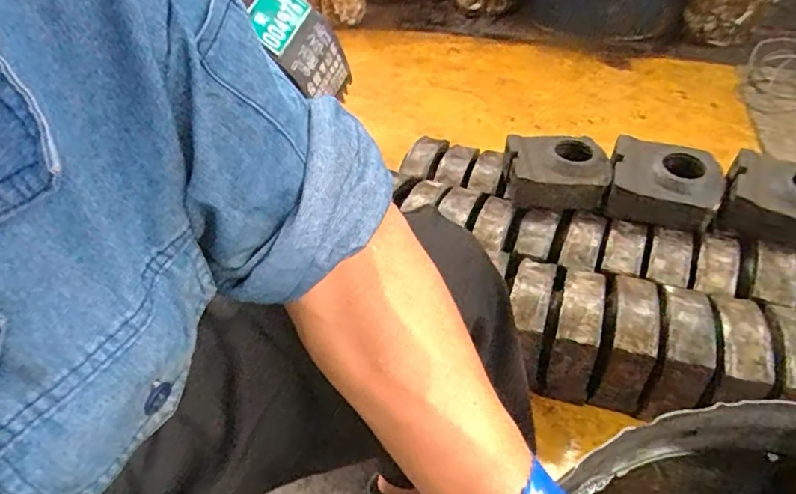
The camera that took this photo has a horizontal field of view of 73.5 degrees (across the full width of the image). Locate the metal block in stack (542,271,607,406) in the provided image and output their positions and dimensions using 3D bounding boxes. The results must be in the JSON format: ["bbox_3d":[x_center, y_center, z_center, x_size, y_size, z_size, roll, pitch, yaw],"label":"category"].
[{"bbox_3d":[0.295,0.143,0.889,0.065,0.170,0.147,11,44,16],"label":"metal block in stack"}]

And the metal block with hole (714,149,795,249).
[{"bbox_3d":[0.676,-0.076,0.928,0.193,0.093,0.122,20,47,24],"label":"metal block with hole"}]

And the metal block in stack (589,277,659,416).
[{"bbox_3d":[0.366,0.155,0.859,0.066,0.141,0.174,12,44,17],"label":"metal block in stack"}]

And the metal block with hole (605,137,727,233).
[{"bbox_3d":[0.484,-0.120,0.976,0.187,0.071,0.155,16,45,21],"label":"metal block with hole"}]

